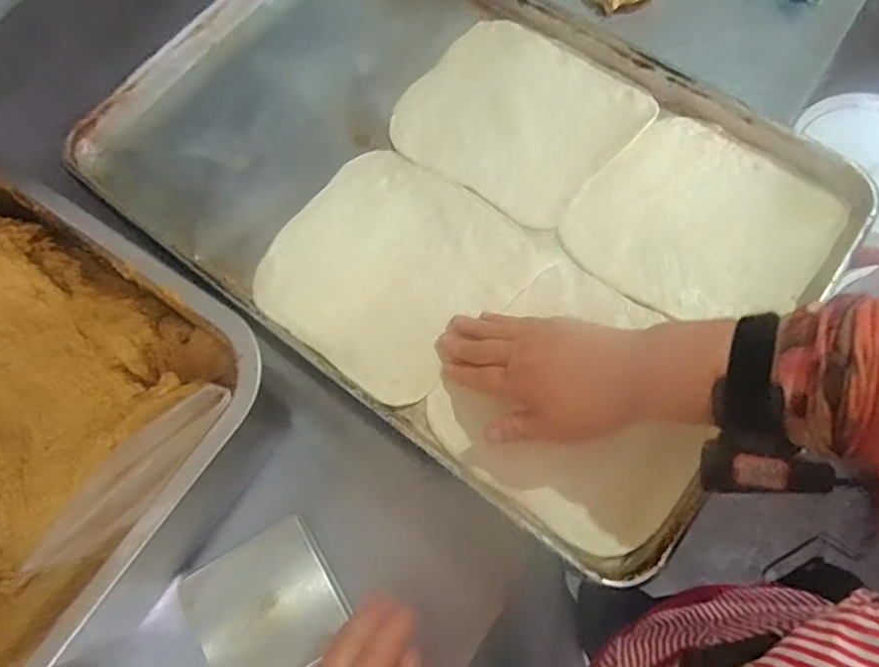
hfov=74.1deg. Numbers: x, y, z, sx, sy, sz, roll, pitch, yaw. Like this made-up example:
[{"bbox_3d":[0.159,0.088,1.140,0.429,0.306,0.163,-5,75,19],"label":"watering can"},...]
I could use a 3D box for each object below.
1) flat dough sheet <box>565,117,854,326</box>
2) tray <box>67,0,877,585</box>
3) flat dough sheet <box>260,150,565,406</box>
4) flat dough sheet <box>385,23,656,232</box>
[{"bbox_3d":[0.222,-0.094,0.492,0.188,0.013,0.183,34,76,13],"label":"flat dough sheet"},{"bbox_3d":[0.008,-0.139,0.505,0.590,0.030,0.394,36,76,13],"label":"tray"},{"bbox_3d":[-0.040,-0.058,0.487,0.195,0.005,0.186,37,76,13],"label":"flat dough sheet"},{"bbox_3d":[0.071,-0.200,0.534,0.194,0.009,0.181,35,76,13],"label":"flat dough sheet"}]

